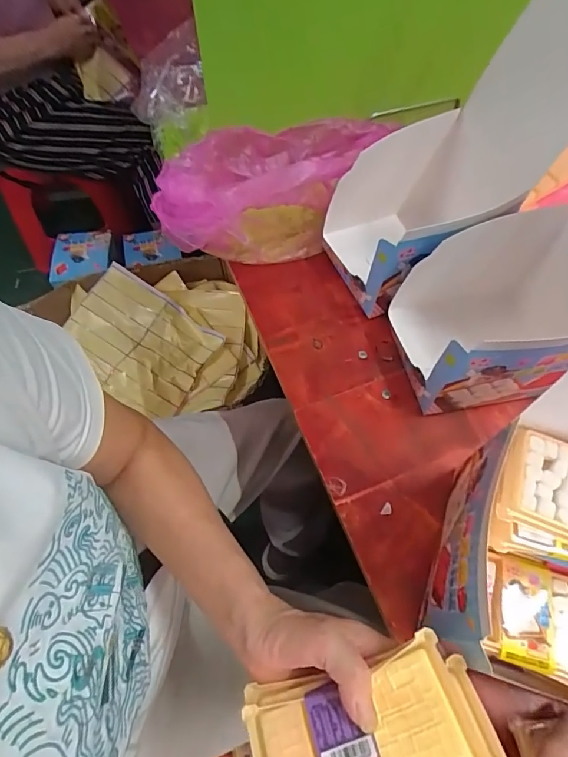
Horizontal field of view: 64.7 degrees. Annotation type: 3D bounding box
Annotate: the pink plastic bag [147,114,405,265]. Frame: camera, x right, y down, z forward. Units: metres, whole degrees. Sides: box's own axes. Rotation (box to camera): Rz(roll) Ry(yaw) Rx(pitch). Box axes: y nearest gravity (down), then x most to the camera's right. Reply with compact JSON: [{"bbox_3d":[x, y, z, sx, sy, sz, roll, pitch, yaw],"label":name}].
[{"bbox_3d":[-0.002,-0.251,0.588,0.328,0.128,0.138,-22,64,-11],"label":"pink plastic bag"}]

